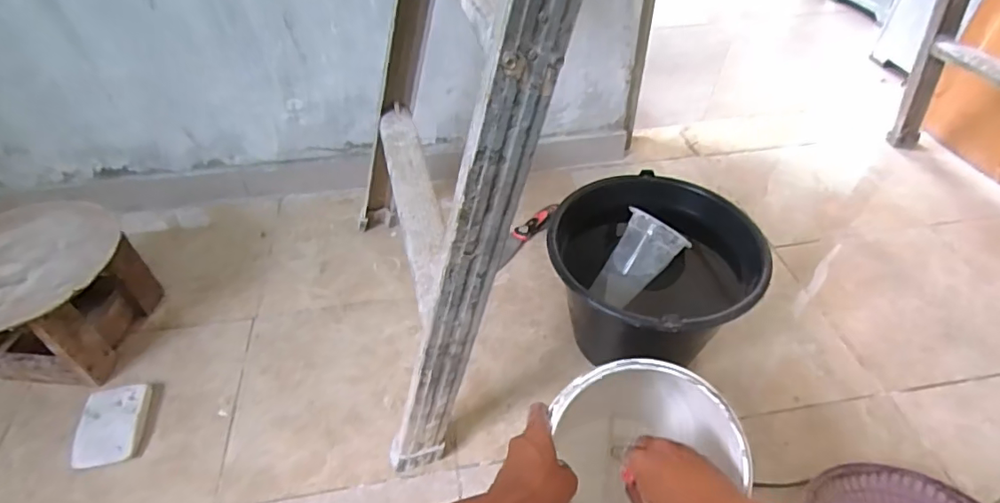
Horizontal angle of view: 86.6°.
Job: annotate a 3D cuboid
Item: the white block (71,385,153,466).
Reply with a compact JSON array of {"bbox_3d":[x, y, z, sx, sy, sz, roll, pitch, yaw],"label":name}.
[{"bbox_3d":[-0.522,0.234,0.712,0.077,0.025,0.110,-7,46,-4],"label":"white block"}]

